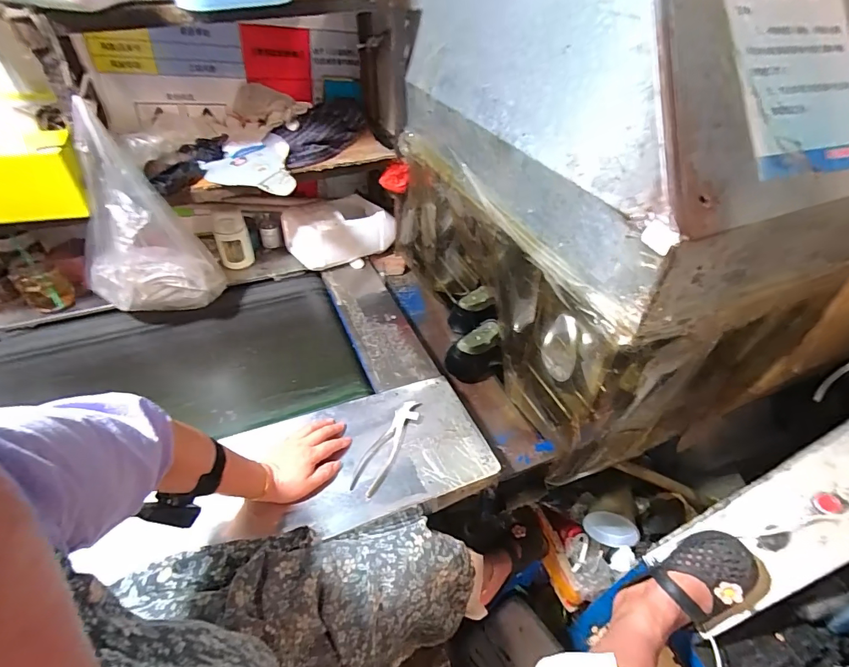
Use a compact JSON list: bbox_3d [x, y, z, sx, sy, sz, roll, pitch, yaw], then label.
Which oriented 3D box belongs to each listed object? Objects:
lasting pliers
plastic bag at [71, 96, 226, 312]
[{"bbox_3d":[-0.061,0.181,0.722,0.047,0.010,0.193,19,45,15],"label":"lasting pliers"},{"bbox_3d":[-0.528,-0.186,0.805,0.221,0.361,0.120,-23,50,-26],"label":"plastic bag"}]

